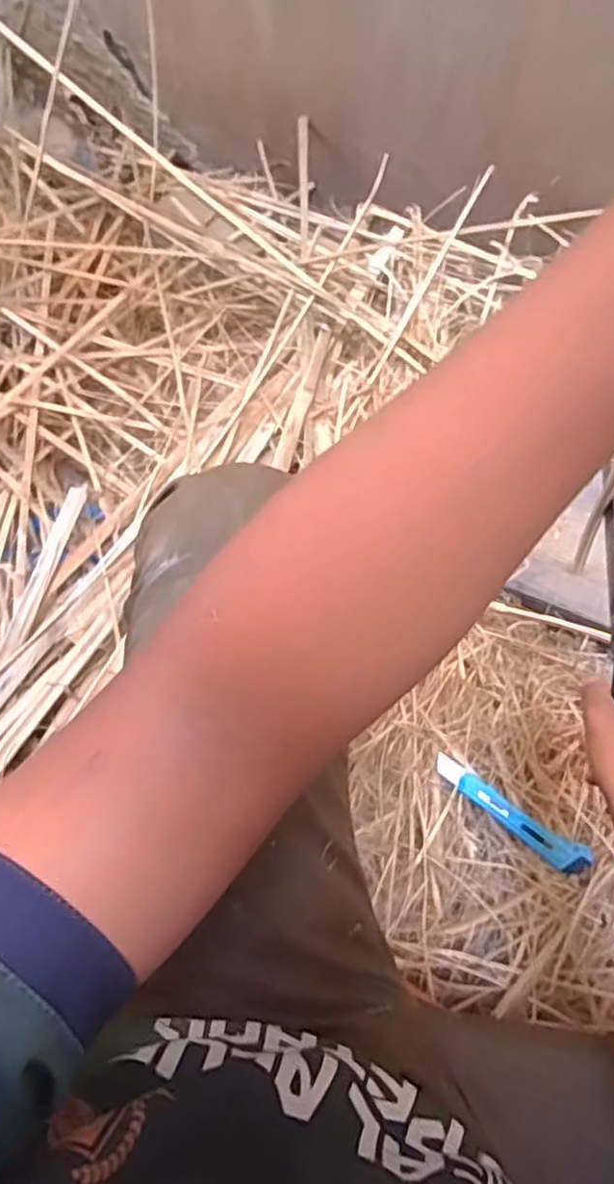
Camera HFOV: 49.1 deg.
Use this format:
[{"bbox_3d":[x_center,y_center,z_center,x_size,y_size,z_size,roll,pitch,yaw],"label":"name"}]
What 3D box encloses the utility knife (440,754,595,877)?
[{"bbox_3d":[0.205,0.228,0.684,0.171,0.016,0.032,32,73,13],"label":"utility knife"}]

